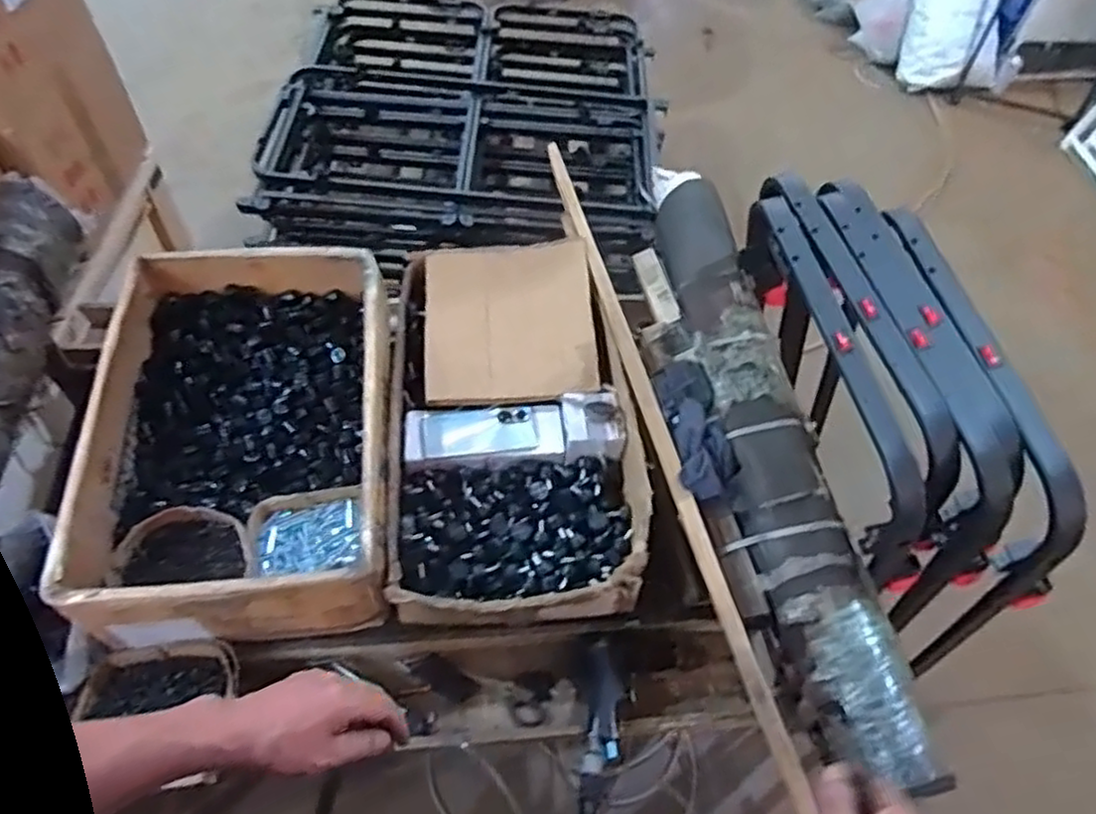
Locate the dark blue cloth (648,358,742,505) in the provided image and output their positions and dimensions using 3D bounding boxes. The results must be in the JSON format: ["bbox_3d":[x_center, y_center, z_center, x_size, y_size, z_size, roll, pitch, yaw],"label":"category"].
[{"bbox_3d":[0.194,0.020,0.944,0.086,0.047,0.227,0,56,-4],"label":"dark blue cloth"}]

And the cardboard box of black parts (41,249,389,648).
[{"bbox_3d":[-0.399,0.024,0.963,0.356,0.137,0.520,-4,56,-7],"label":"cardboard box of black parts"}]

